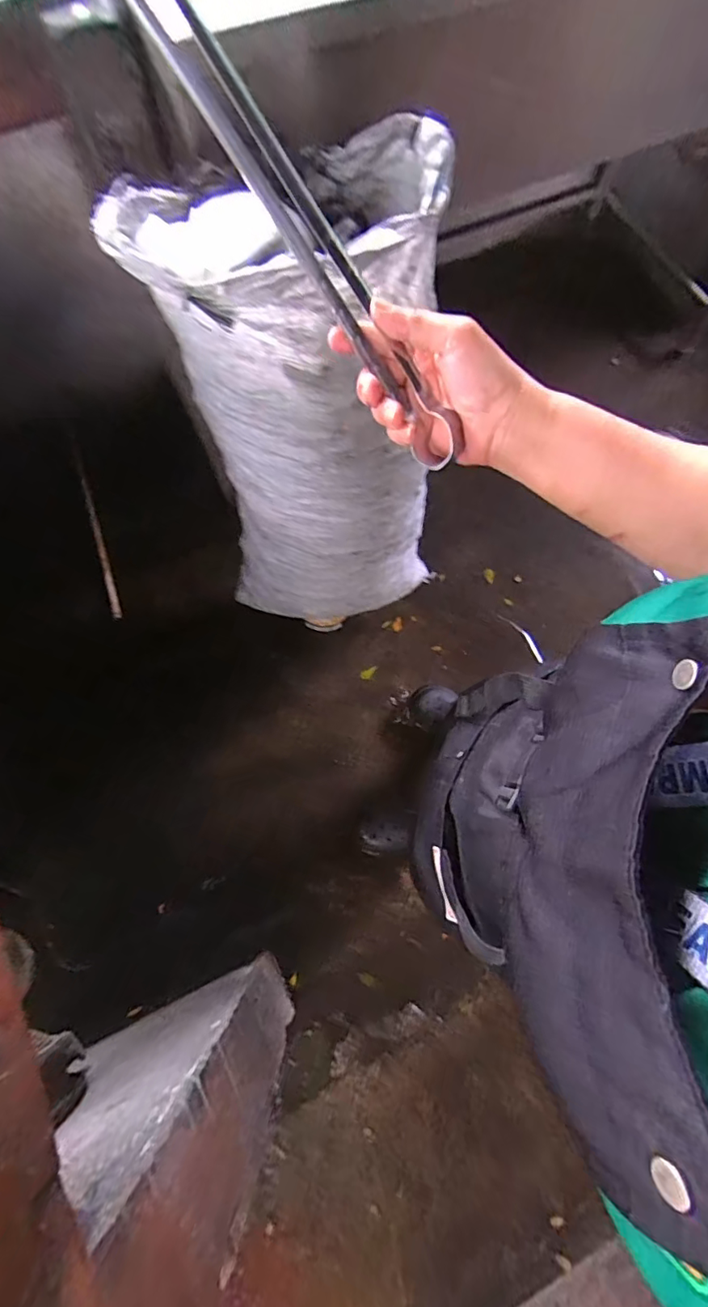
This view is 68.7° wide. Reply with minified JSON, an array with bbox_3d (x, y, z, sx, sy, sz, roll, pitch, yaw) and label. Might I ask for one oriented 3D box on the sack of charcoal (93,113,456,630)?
[{"bbox_3d":[-0.063,-0.364,0.896,0.404,0.722,0.368,-11,73,-4],"label":"sack of charcoal"}]

